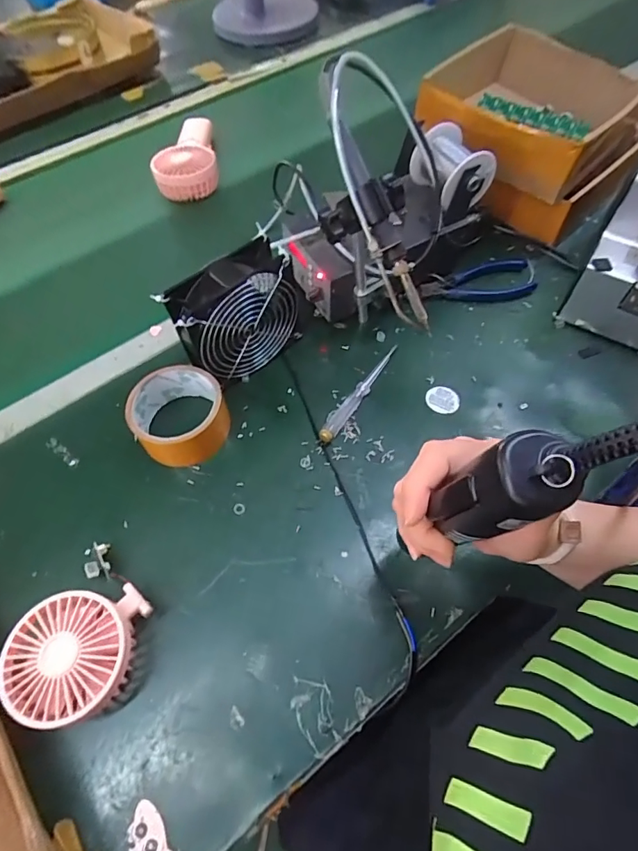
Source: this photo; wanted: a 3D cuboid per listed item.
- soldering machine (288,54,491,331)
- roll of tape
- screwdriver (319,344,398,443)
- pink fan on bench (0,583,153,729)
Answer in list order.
[{"bbox_3d":[0.061,-0.215,0.481,0.177,0.219,0.244,24,63,15],"label":"soldering machine"},{"bbox_3d":[-0.135,-0.010,0.464,0.088,0.048,0.084,-2,58,3],"label":"roll of tape"},{"bbox_3d":[0.043,-0.035,0.495,0.016,0.016,0.135,29,65,20],"label":"screwdriver"},{"bbox_3d":[-0.182,0.170,0.364,0.091,0.046,0.098,6,60,5],"label":"pink fan on bench"}]

